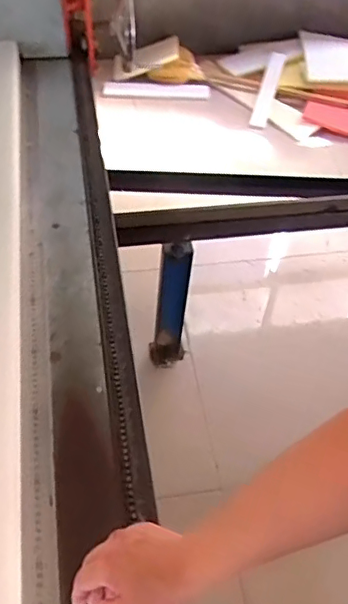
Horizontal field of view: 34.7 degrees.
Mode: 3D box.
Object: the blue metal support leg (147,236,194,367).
[{"bbox_3d":[-0.012,0.020,1.584,0.105,0.501,0.096,2,51,-2],"label":"blue metal support leg"}]

